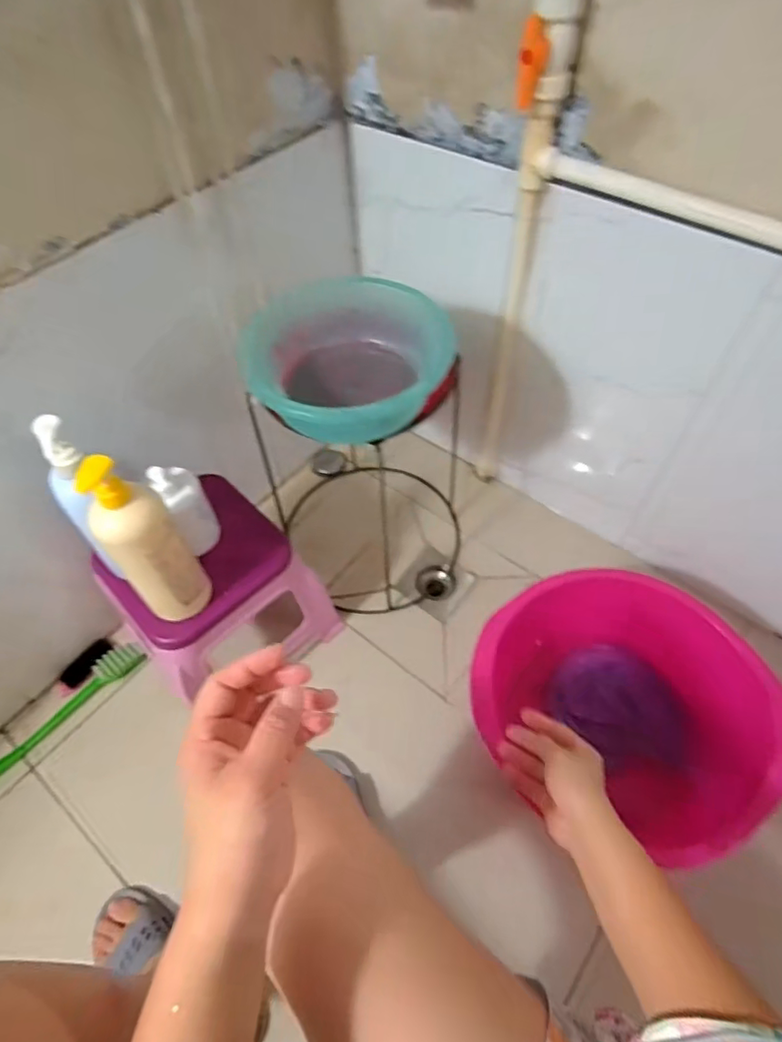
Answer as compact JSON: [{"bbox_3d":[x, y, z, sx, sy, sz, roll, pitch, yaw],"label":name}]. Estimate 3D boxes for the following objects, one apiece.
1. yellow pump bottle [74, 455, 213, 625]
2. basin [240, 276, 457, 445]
[{"bbox_3d":[-0.289,0.030,0.674,0.087,0.270,0.062,-38,62,-21],"label":"yellow pump bottle"},{"bbox_3d":[-0.058,-0.205,0.722,0.228,0.101,0.240,-25,58,-14],"label":"basin"}]

